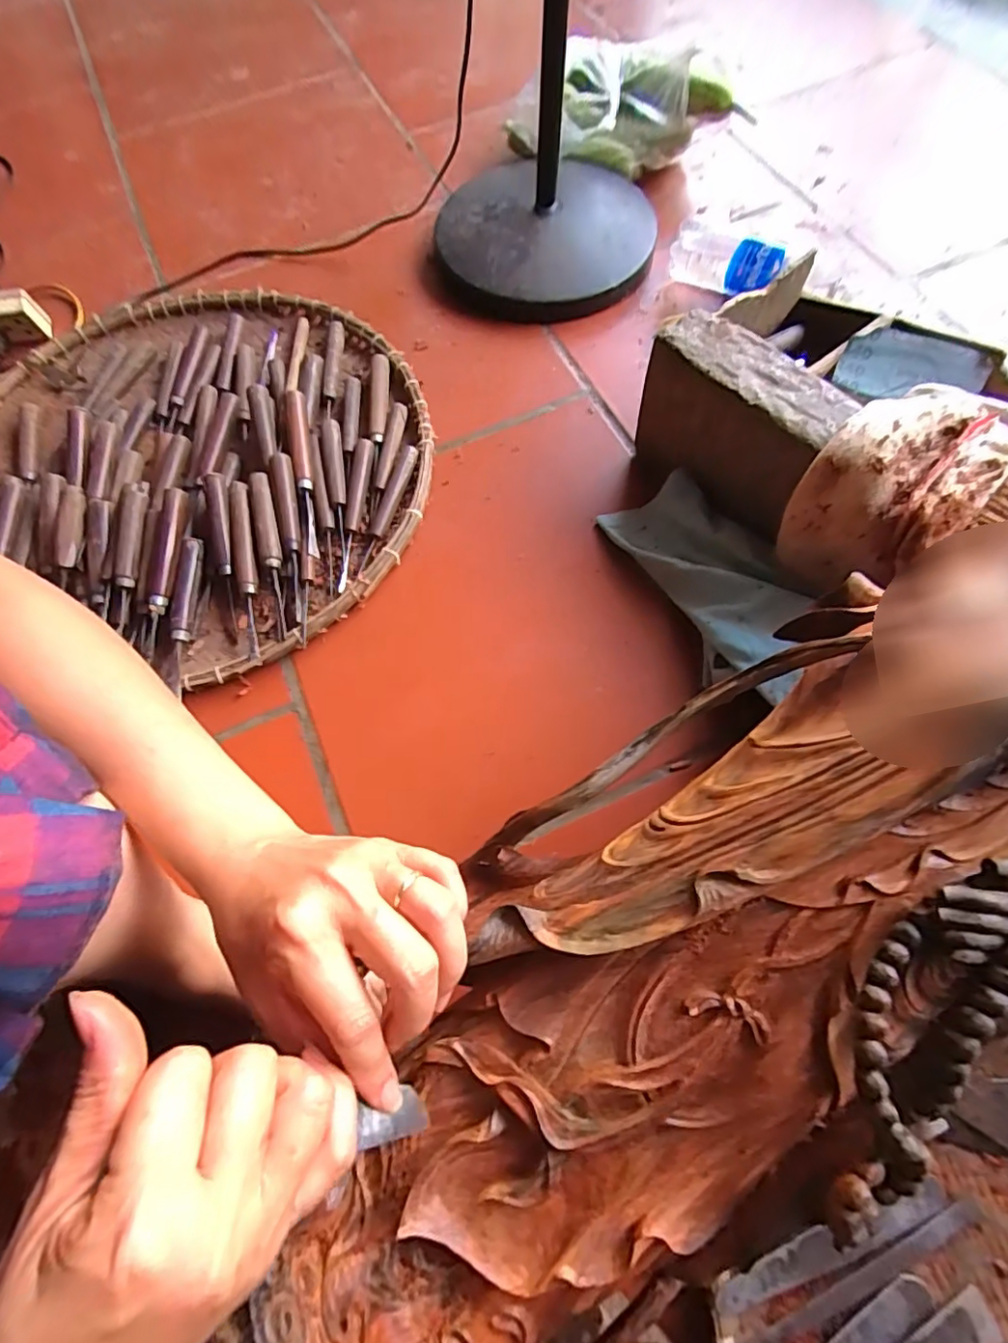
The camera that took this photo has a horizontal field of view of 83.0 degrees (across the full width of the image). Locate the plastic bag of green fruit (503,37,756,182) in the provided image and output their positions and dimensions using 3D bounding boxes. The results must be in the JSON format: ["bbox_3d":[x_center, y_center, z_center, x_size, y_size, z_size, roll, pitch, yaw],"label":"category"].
[{"bbox_3d":[0.153,-0.732,0.732,0.284,0.087,0.175,-12,67,-2],"label":"plastic bag of green fruit"}]

